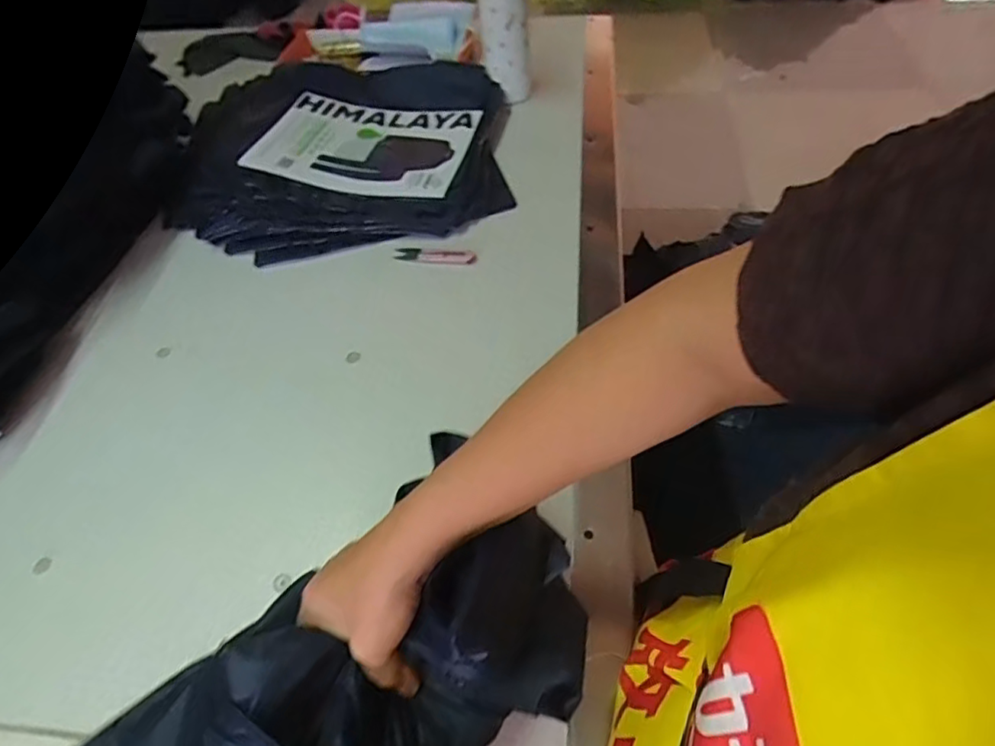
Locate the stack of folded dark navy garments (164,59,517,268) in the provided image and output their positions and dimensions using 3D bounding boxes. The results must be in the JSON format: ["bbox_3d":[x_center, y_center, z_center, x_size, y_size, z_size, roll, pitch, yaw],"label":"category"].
[{"bbox_3d":[-0.217,-0.328,0.857,0.439,0.052,0.410,-6,51,1],"label":"stack of folded dark navy garments"}]

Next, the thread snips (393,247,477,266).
[{"bbox_3d":[-0.075,-0.143,0.736,0.101,0.009,0.019,4,52,9],"label":"thread snips"}]

